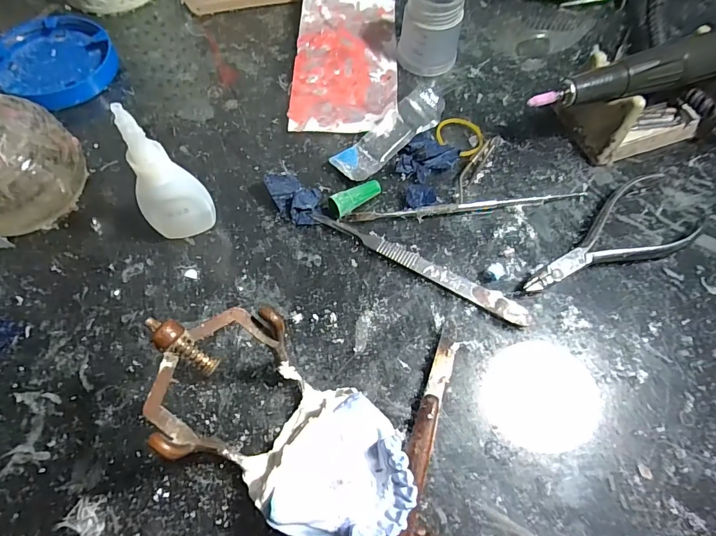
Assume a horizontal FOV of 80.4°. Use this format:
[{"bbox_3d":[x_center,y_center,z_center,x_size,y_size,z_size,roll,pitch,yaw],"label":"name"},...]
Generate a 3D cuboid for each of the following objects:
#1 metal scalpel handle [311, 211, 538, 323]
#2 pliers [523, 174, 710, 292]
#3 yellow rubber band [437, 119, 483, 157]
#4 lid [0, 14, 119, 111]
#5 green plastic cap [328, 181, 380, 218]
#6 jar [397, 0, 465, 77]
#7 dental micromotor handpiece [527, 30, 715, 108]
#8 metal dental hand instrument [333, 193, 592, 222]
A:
[{"bbox_3d":[0.034,-0.003,0.243,0.132,0.005,0.012,29,67,11],"label":"metal scalpel handle"},{"bbox_3d":[0.152,-0.013,0.248,0.124,0.012,0.049,-34,71,-16],"label":"pliers"},{"bbox_3d":[0.069,-0.090,0.286,0.032,0.004,0.029,35,69,14],"label":"yellow rubber band"},{"bbox_3d":[-0.213,-0.146,0.299,0.079,0.014,0.076,1,65,-2],"label":"lid"},{"bbox_3d":[-0.001,-0.042,0.255,0.034,0.013,0.011,-32,70,-15],"label":"green plastic cap"},{"bbox_3d":[0.053,-0.172,0.299,0.041,0.050,0.041,1,65,-2],"label":"jar"},{"bbox_3d":[0.181,-0.120,0.255,0.162,0.023,0.025,-19,67,-10],"label":"dental micromotor handpiece"},{"bbox_3d":[0.066,-0.038,0.261,0.150,0.006,0.007,-8,65,-6],"label":"metal dental hand instrument"}]

